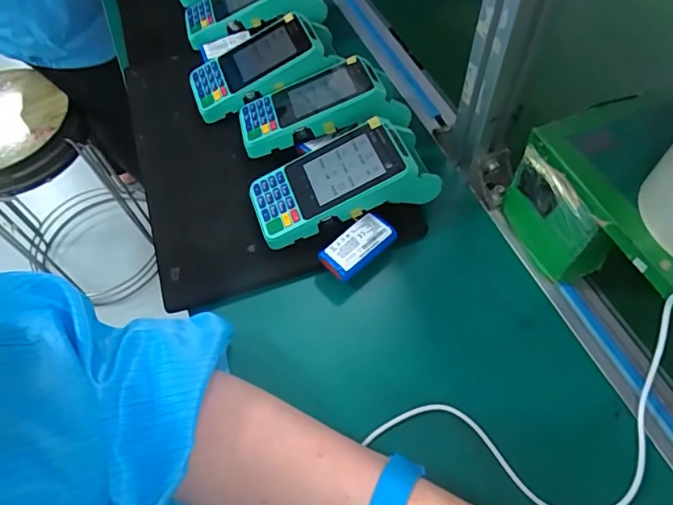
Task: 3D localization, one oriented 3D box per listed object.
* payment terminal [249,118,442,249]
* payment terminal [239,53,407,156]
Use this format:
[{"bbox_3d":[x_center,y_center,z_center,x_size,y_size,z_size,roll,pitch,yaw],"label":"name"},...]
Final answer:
[{"bbox_3d":[0.007,-0.070,0.454,0.171,0.058,0.073,-17,59,-7],"label":"payment terminal"},{"bbox_3d":[-0.016,-0.154,0.507,0.169,0.062,0.075,-10,59,-3],"label":"payment terminal"}]

